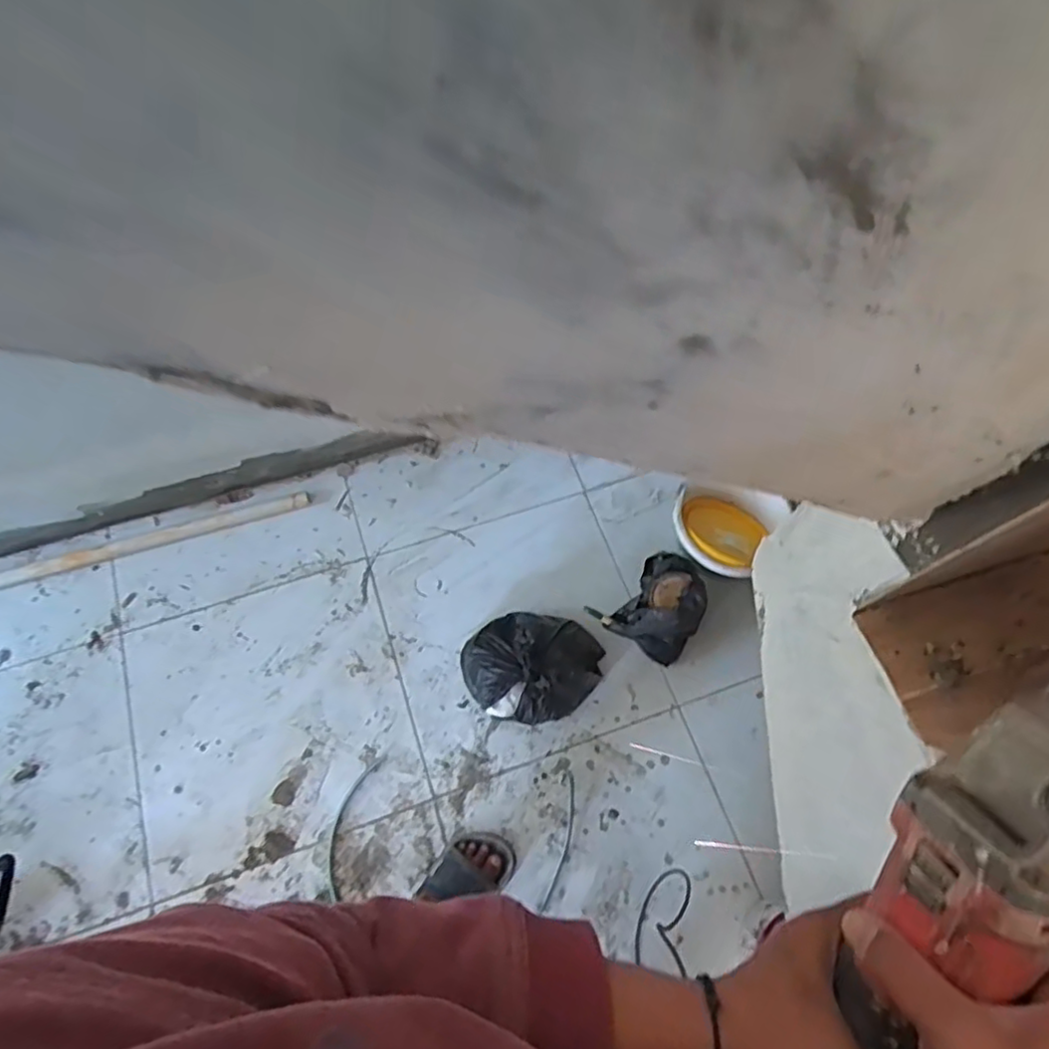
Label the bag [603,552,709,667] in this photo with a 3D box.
[{"bbox_3d":[0.276,0.162,1.287,0.150,0.147,0.191,30,69,11],"label":"bag"}]

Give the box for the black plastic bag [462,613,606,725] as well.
[{"bbox_3d":[0.017,0.275,1.246,0.258,0.117,0.196,5,66,0],"label":"black plastic bag"}]

